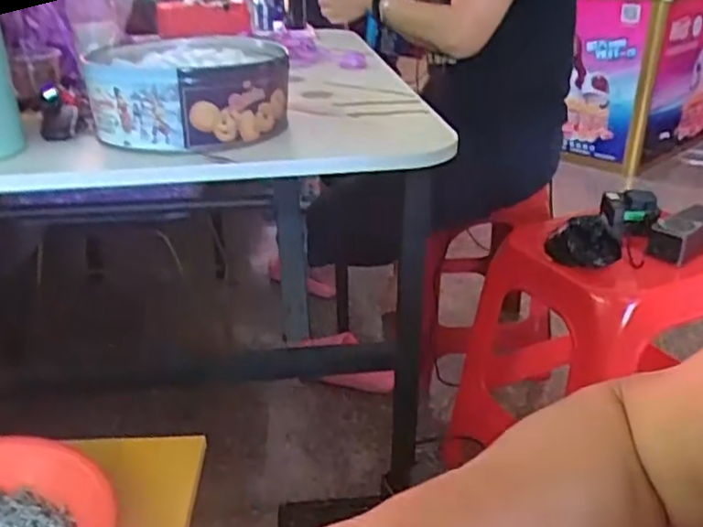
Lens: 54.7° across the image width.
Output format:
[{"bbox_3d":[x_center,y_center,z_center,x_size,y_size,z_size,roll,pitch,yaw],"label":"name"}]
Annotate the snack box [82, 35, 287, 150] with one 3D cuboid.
[{"bbox_3d":[-0.162,-0.178,0.693,0.187,0.071,0.184,-3,26,-5],"label":"snack box"}]

